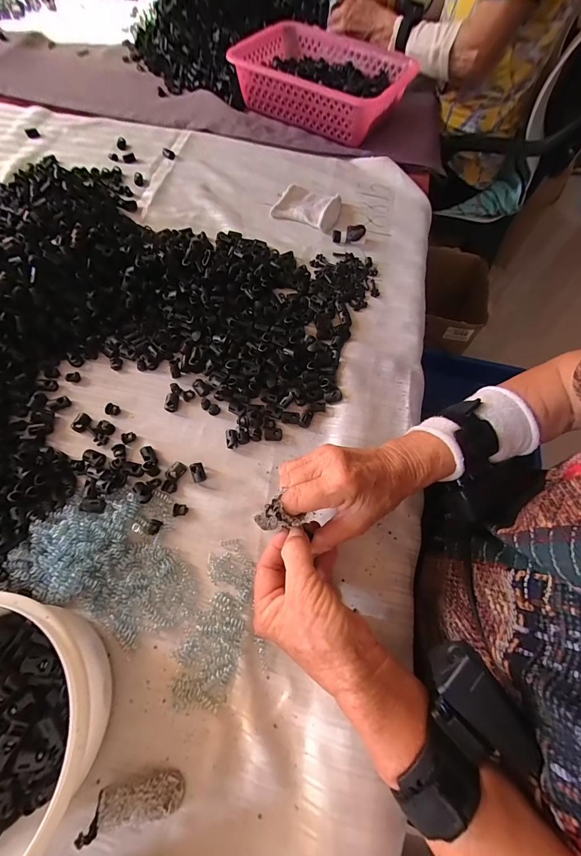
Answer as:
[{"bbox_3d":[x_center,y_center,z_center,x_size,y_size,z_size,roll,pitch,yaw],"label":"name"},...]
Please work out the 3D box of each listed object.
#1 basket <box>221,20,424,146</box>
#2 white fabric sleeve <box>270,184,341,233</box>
[{"bbox_3d":[0.060,-0.571,0.550,0.294,0.089,0.143,37,69,13],"label":"basket"},{"bbox_3d":[0.025,-0.339,0.503,0.099,0.017,0.071,13,66,3],"label":"white fabric sleeve"}]

